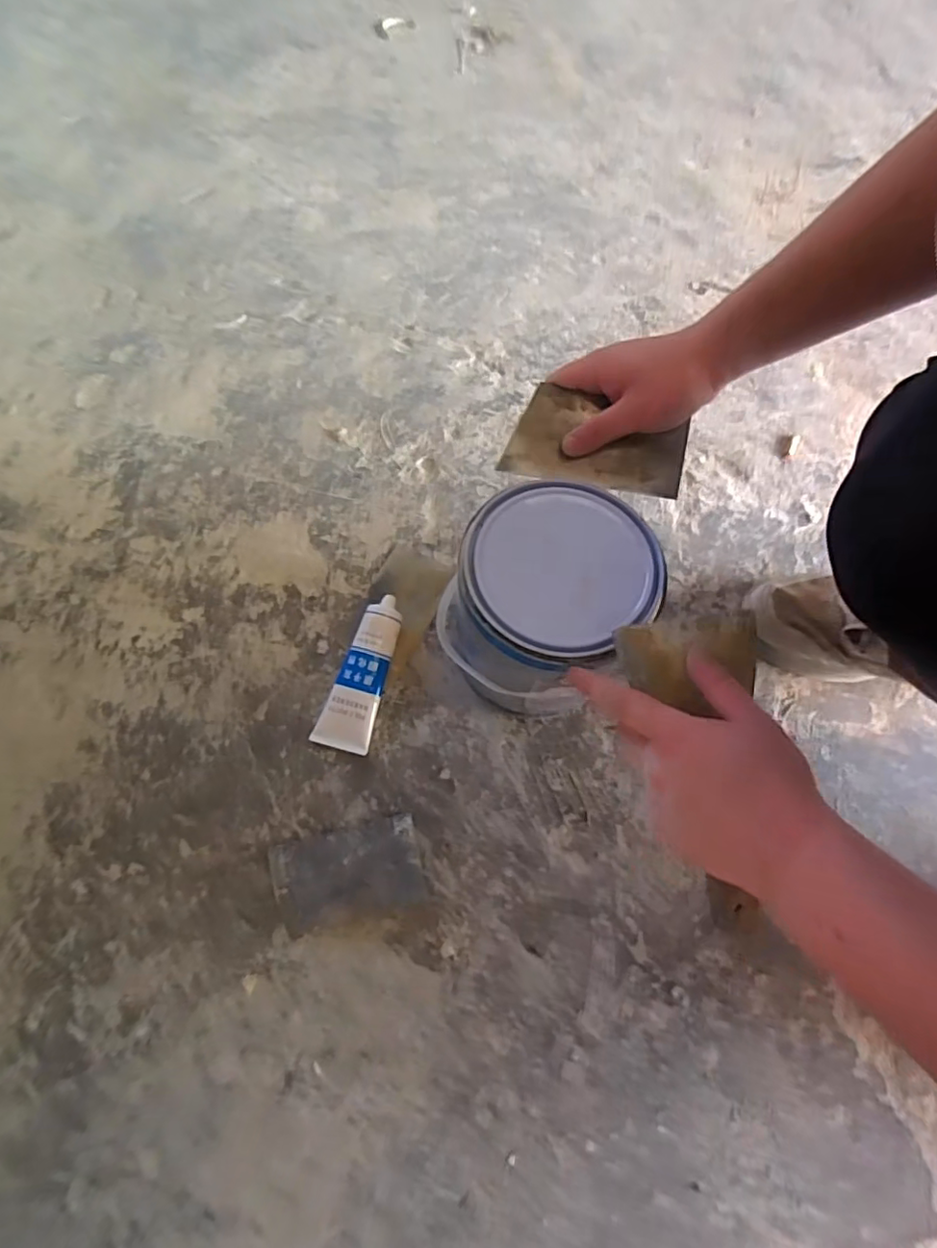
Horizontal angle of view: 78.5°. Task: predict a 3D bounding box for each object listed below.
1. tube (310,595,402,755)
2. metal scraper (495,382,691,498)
[{"bbox_3d":[-0.099,0.044,0.535,0.049,0.031,0.143,14,67,5],"label":"tube"},{"bbox_3d":[0.101,-0.146,0.457,0.138,0.011,0.069,11,101,5],"label":"metal scraper"}]

